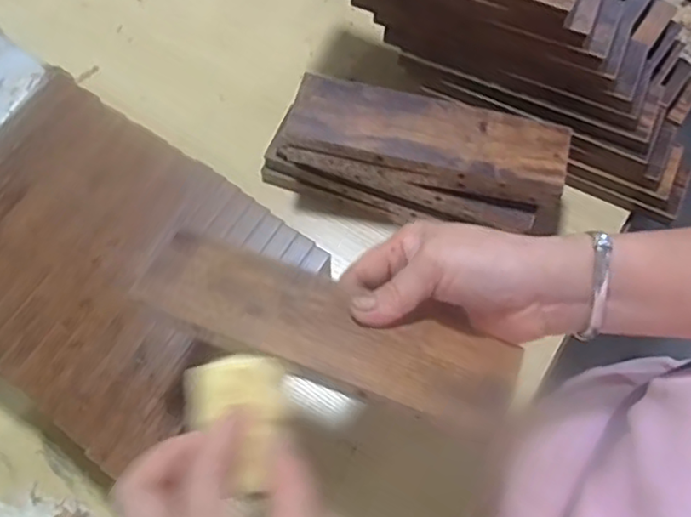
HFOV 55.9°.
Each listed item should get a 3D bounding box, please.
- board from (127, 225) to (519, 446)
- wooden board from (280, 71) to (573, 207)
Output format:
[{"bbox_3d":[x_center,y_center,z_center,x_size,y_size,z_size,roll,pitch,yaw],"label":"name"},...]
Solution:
[{"bbox_3d":[-0.011,0.037,0.362,0.209,0.006,0.062,20,53,8],"label":"board"},{"bbox_3d":[0.064,-0.095,0.509,0.210,0.023,0.066,14,71,4],"label":"wooden board"}]

